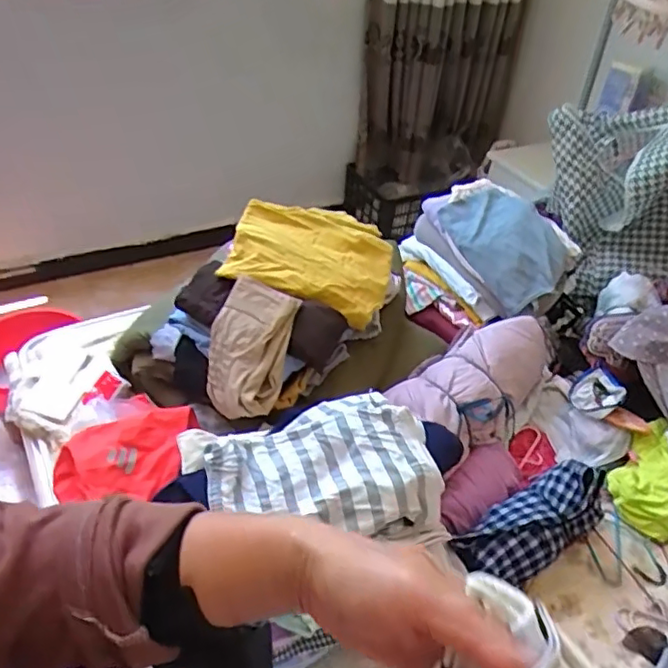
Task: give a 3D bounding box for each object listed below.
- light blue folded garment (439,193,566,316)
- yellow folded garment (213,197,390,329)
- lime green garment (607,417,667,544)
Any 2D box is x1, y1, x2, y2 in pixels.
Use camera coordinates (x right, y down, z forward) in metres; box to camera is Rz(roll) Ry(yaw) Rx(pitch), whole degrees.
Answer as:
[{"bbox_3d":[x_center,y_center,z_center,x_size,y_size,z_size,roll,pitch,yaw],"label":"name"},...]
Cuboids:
[{"bbox_3d":[0.367,-0.196,1.302,0.176,0.122,0.281,-21,48,-28],"label":"light blue folded garment"},{"bbox_3d":[-0.037,-0.143,1.072,0.278,0.094,0.235,11,41,5],"label":"yellow folded garment"},{"bbox_3d":[0.587,0.262,1.066,0.147,0.059,0.217,33,48,27],"label":"lime green garment"}]

